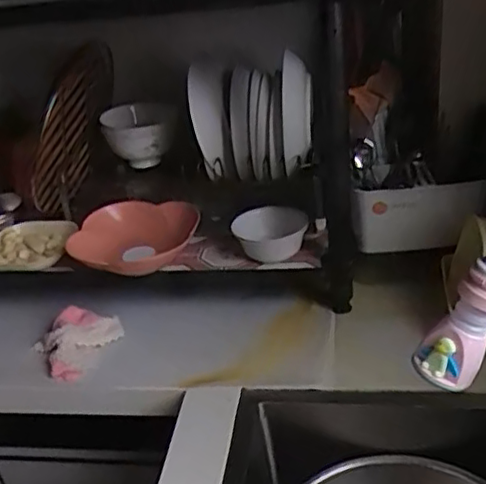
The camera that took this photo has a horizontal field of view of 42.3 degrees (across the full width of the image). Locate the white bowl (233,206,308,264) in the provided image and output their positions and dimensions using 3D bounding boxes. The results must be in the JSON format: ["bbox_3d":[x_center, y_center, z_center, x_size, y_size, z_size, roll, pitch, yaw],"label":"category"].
[{"bbox_3d":[0.041,-0.012,0.923,0.105,0.044,0.105,-6,29,3],"label":"white bowl"}]

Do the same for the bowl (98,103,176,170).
[{"bbox_3d":[-0.180,-0.183,1.126,0.124,0.098,0.130,-10,29,-5],"label":"bowl"}]

